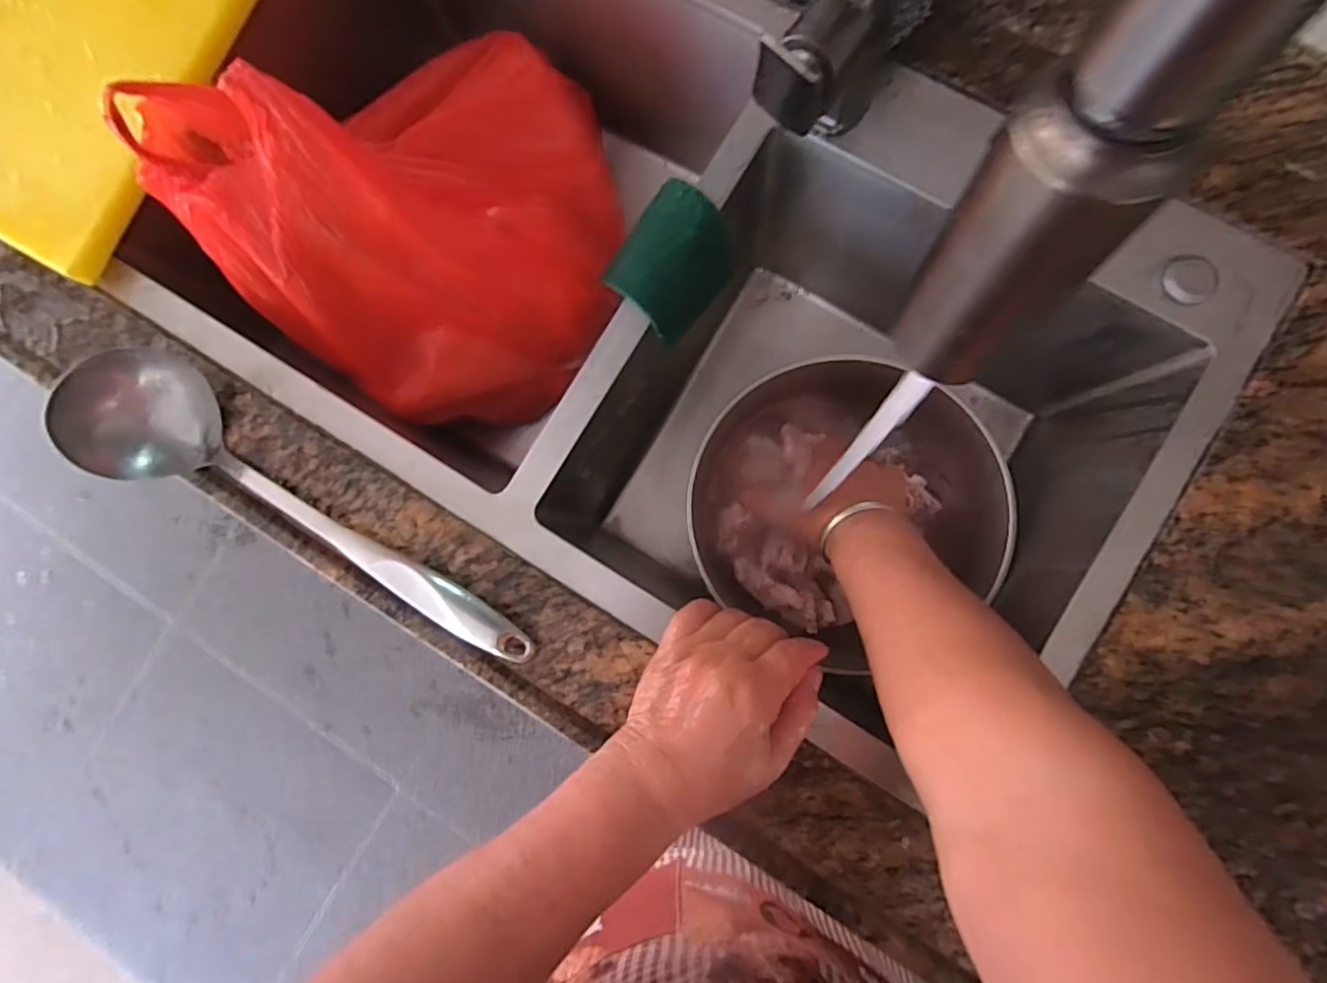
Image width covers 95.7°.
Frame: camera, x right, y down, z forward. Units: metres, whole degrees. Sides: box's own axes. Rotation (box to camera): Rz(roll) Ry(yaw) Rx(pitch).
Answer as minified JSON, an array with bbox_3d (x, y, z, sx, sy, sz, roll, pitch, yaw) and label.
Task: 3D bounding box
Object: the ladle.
[{"bbox_3d":[-0.244,0.004,0.412,0.353,0.058,0.091,23,86,5],"label":"ladle"}]

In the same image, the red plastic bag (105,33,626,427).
[{"bbox_3d":[-0.190,-0.240,0.501,0.328,0.225,0.295,-25,83,0],"label":"red plastic bag"}]

